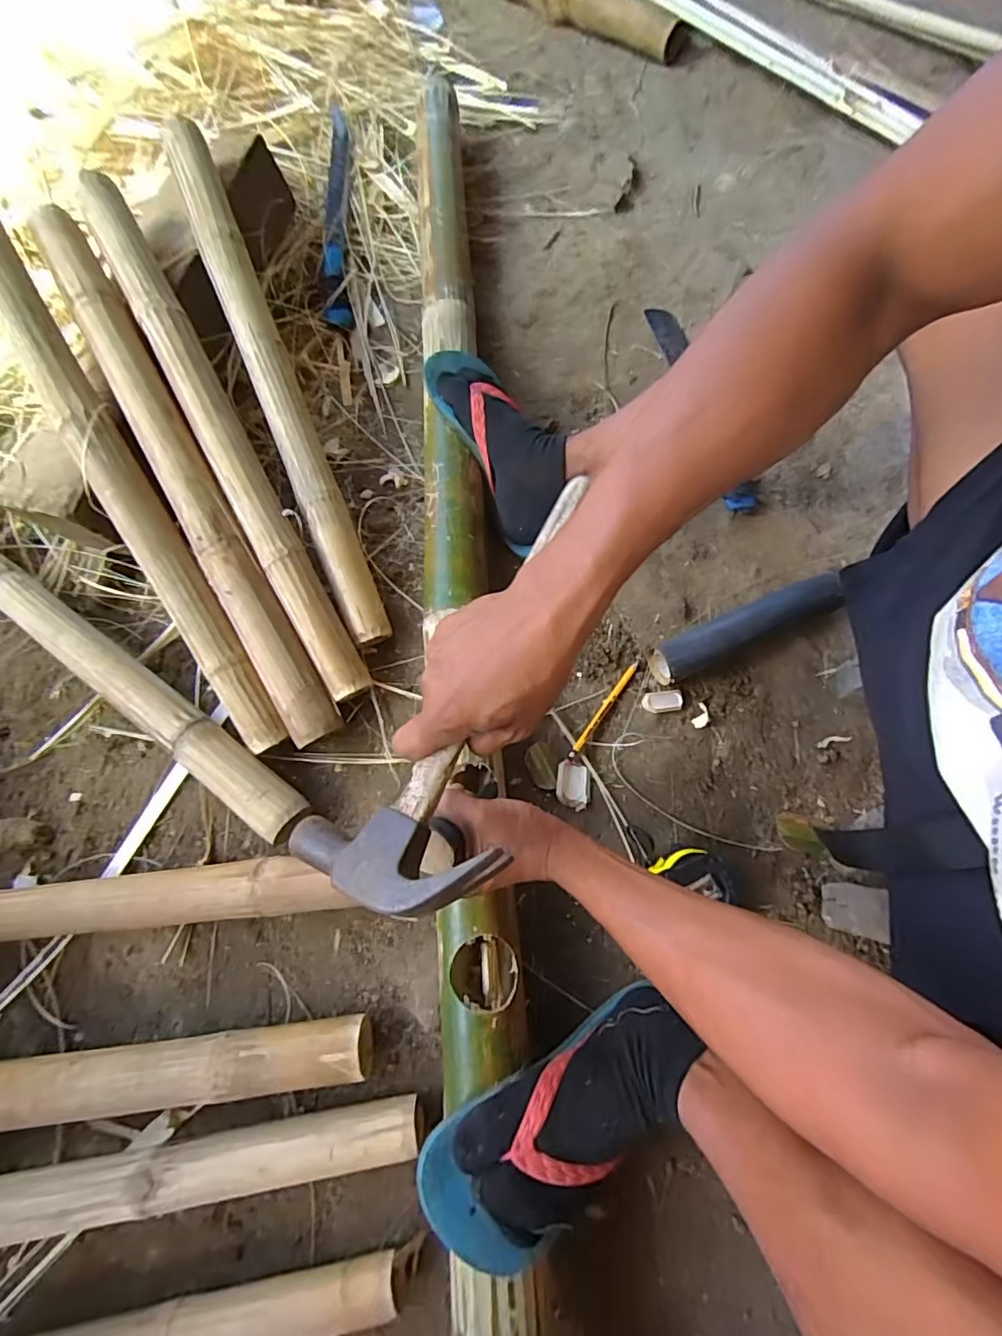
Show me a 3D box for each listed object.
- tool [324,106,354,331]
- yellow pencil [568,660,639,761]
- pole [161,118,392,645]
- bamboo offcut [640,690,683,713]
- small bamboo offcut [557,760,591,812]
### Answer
[{"bbox_3d":[-0.243,-0.682,0.809,0.044,0.055,0.411,-4,72,-2],"label":"tool"},{"bbox_3d":[0.113,0.045,0.592,0.010,0.011,0.135,34,75,10],"label":"yellow pencil"},{"bbox_3d":[-0.256,-0.324,0.614,0.046,0.036,0.622,-21,87,-7],"label":"pole"},{"bbox_3d":[0.178,0.037,0.597,0.043,0.009,0.023,0,72,0],"label":"bamboo offcut"},{"bbox_3d":[0.076,0.122,0.564,0.037,0.009,0.048,3,72,0],"label":"small bamboo offcut"}]

